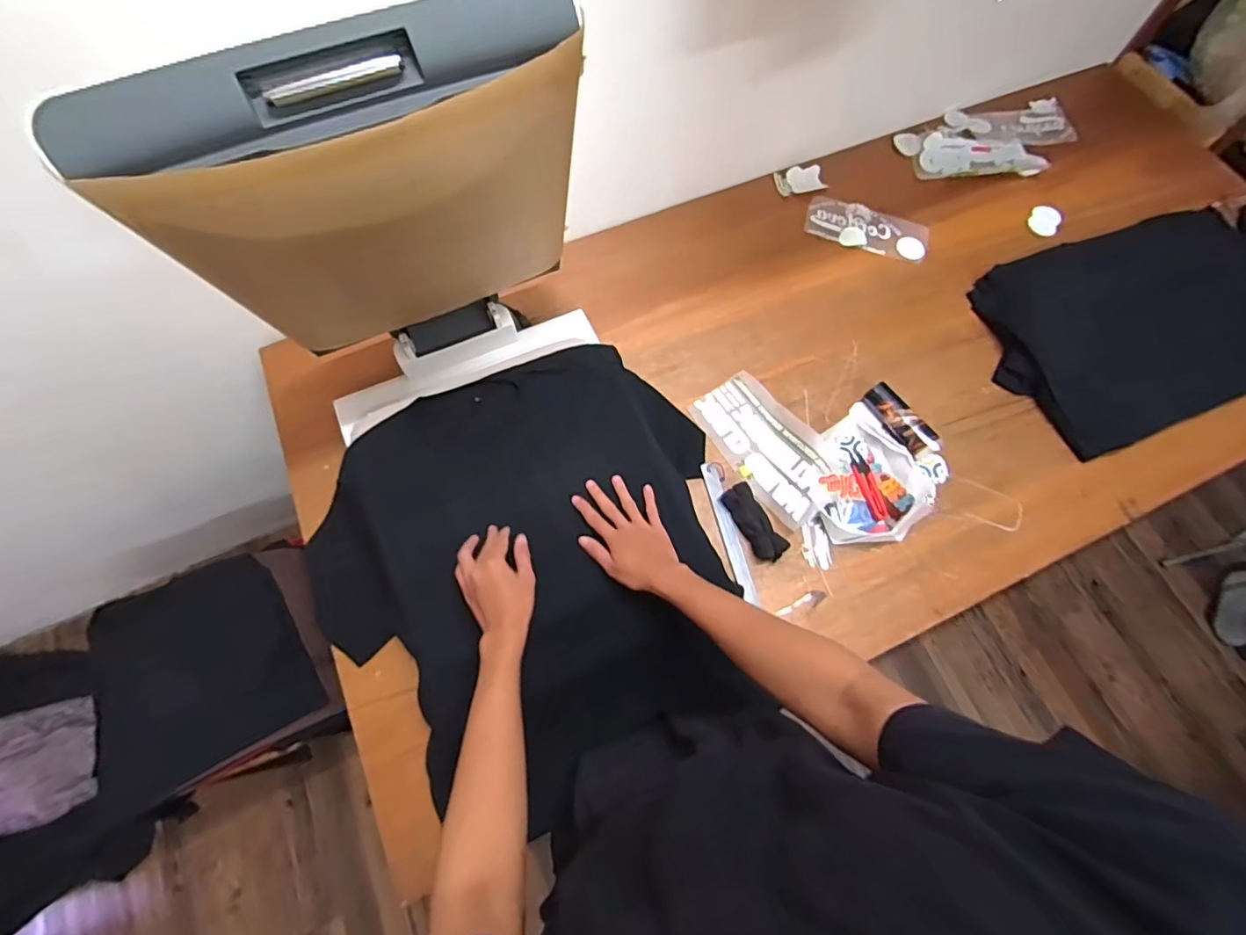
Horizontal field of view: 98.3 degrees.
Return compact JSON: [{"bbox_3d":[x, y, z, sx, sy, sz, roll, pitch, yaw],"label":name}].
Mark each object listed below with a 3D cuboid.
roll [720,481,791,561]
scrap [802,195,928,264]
[{"bbox_3d":[0.207,0.086,0.848,0.050,0.032,0.125,-31,73,-12],"label":"roll"},{"bbox_3d":[0.495,-0.482,1.089,0.242,0.011,0.115,21,70,7],"label":"scrap"}]

